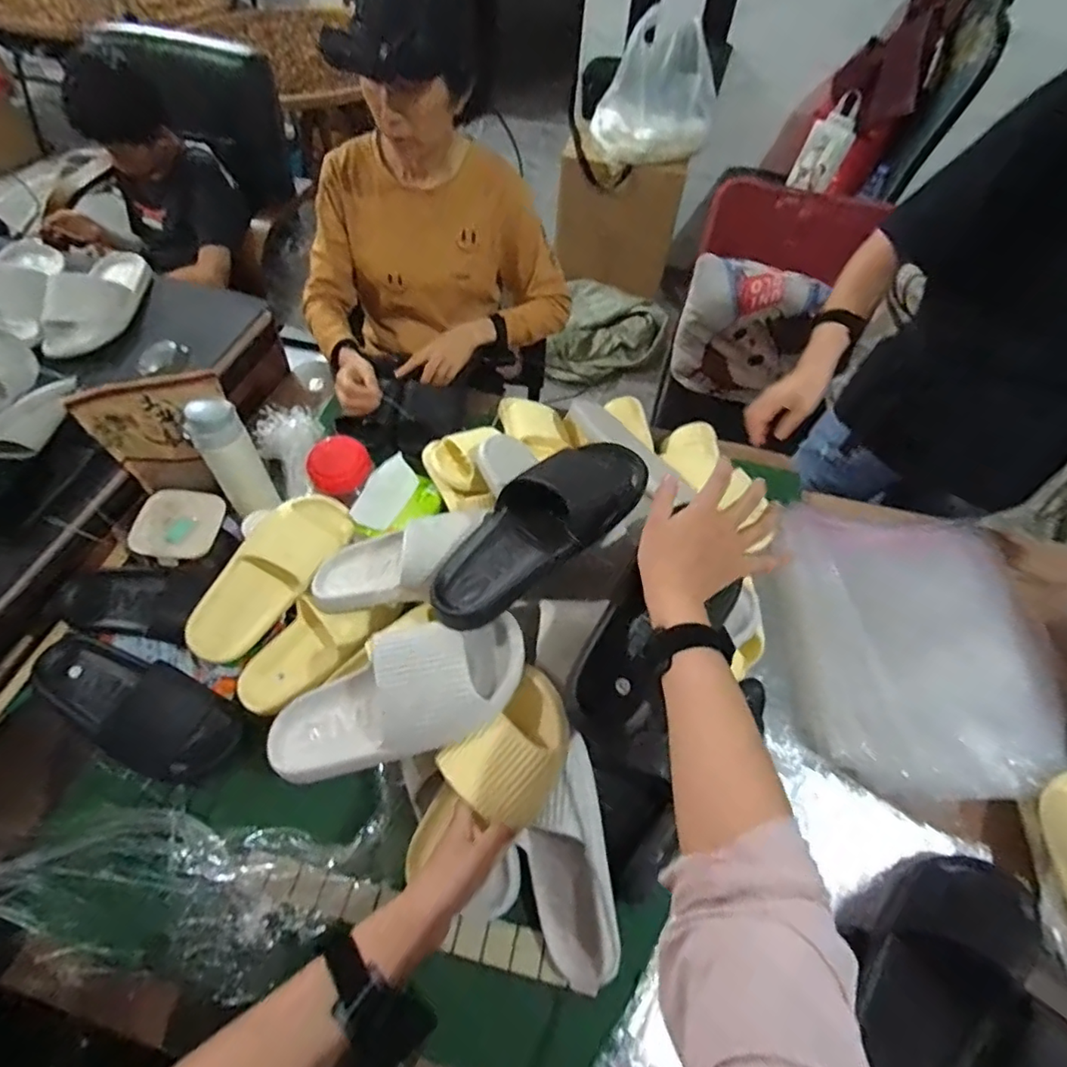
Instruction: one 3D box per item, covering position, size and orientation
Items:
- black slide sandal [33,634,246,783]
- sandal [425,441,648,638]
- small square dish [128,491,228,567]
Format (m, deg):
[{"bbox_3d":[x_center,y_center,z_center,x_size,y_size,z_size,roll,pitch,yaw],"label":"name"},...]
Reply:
[{"bbox_3d":[-0.483,0.210,0.696,0.282,0.069,0.111,22,56,11],"label":"black slide sandal"},{"bbox_3d":[0.003,-0.010,0.607,0.266,0.060,0.099,-41,65,-7],"label":"sandal"},{"bbox_3d":[-0.512,-0.008,0.824,0.106,0.035,0.105,3,55,-3],"label":"small square dish"}]

